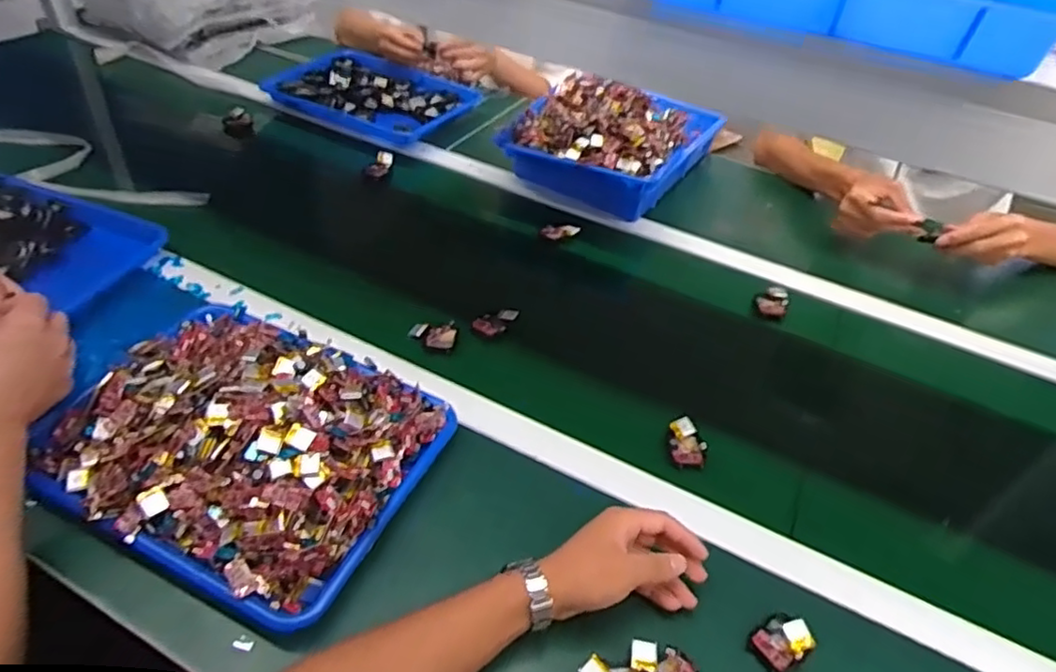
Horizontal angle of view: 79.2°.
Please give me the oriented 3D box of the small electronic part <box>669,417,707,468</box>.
[{"bbox_3d":[0.167,0.110,0.663,0.037,0.014,0.053,5,44,-2],"label":"small electronic part"}]

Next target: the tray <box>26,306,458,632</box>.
[{"bbox_3d":[-0.259,0.086,0.584,0.316,0.065,0.245,22,46,14],"label":"tray"}]

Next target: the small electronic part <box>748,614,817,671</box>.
[{"bbox_3d":[0.206,0.248,0.518,0.048,0.011,0.034,-22,51,-26],"label":"small electronic part"}]

